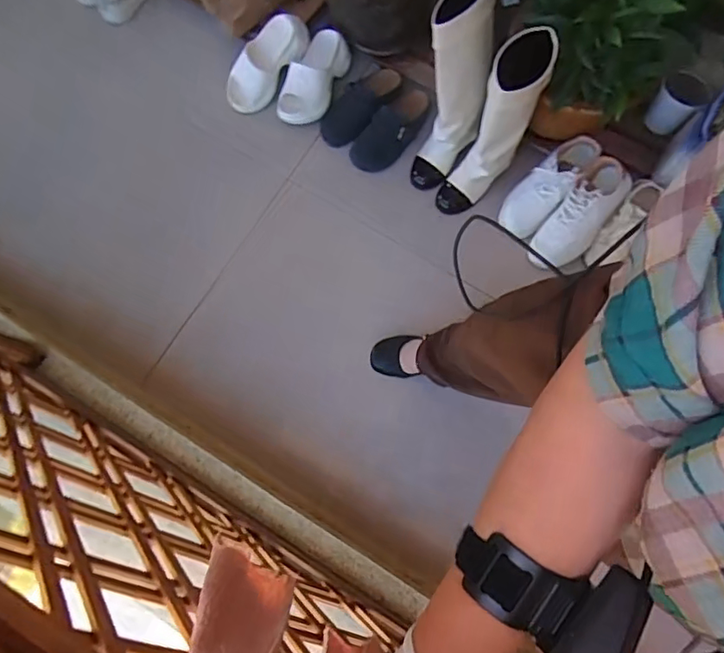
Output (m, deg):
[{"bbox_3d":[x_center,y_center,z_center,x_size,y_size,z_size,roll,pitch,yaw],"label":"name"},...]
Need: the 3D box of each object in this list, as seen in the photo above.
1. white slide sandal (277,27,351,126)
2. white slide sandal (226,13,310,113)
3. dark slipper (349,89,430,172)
[{"bbox_3d":[-0.111,-0.585,1.292,0.112,0.091,0.233,38,103,8],"label":"white slide sandal"},{"bbox_3d":[-0.230,-0.611,1.282,0.246,0.086,0.083,-43,78,24],"label":"white slide sandal"},{"bbox_3d":[0.080,-0.471,1.284,0.090,0.065,0.250,43,81,9],"label":"dark slipper"}]

